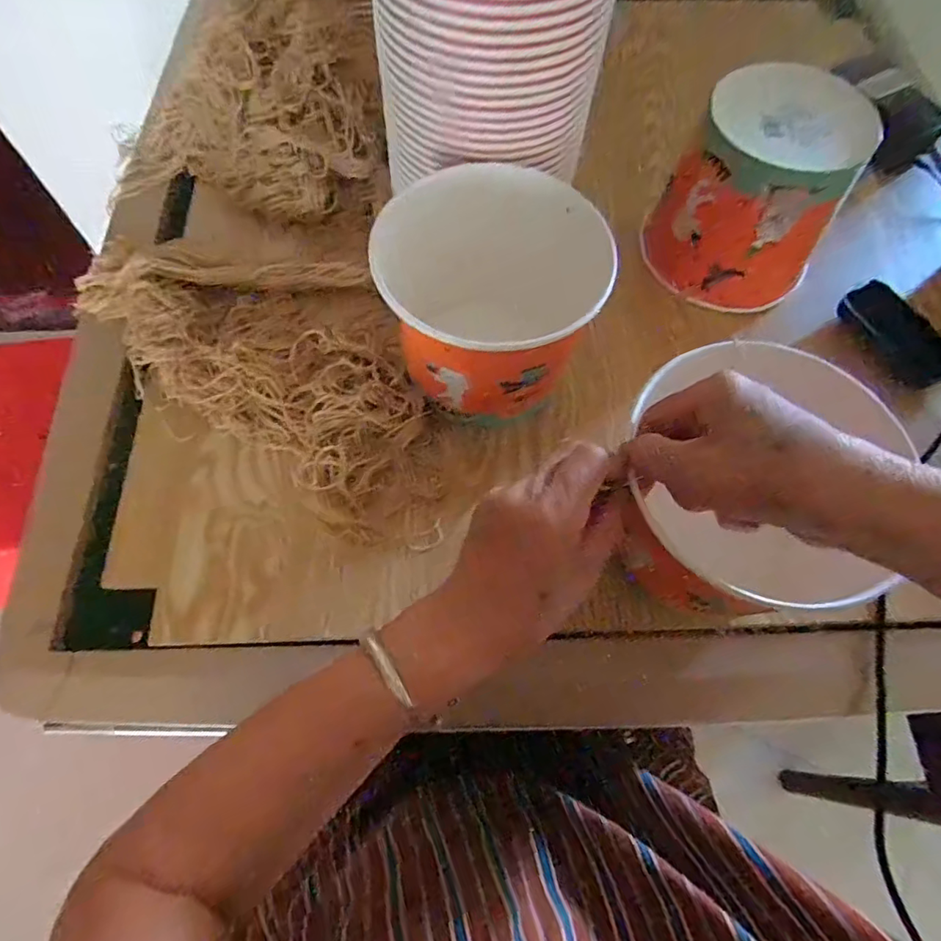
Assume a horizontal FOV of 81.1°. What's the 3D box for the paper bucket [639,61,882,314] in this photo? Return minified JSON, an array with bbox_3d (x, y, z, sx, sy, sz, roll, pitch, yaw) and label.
[{"bbox_3d":[0.263,-0.250,0.490,0.141,0.135,0.170,38,70,14],"label":"paper bucket"}]

